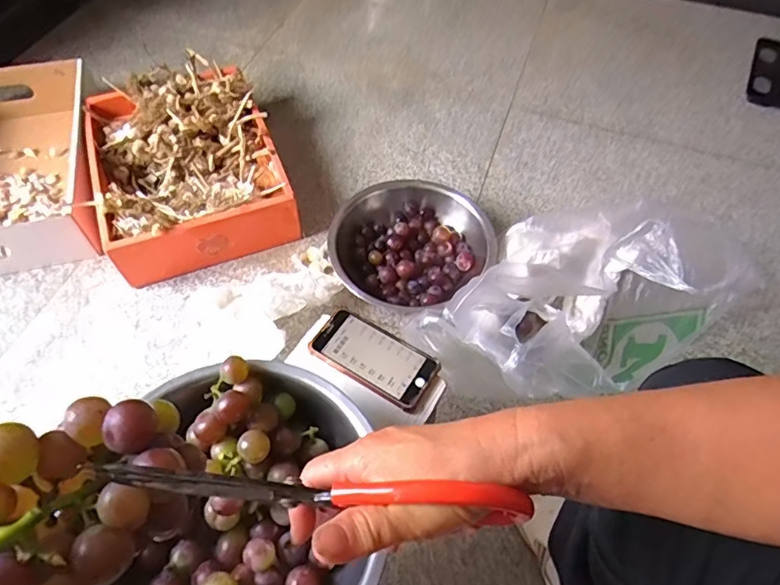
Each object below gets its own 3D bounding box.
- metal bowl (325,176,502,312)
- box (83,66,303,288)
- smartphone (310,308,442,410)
[{"bbox_3d":[0.027,-0.076,0.858,0.256,0.091,0.236,0,57,-1],"label":"metal bowl"},{"bbox_3d":[-0.359,-0.231,0.920,0.294,0.136,0.400,-19,59,-13],"label":"box"},{"bbox_3d":[-0.018,0.071,0.577,0.137,0.007,0.066,28,60,15],"label":"smartphone"}]

